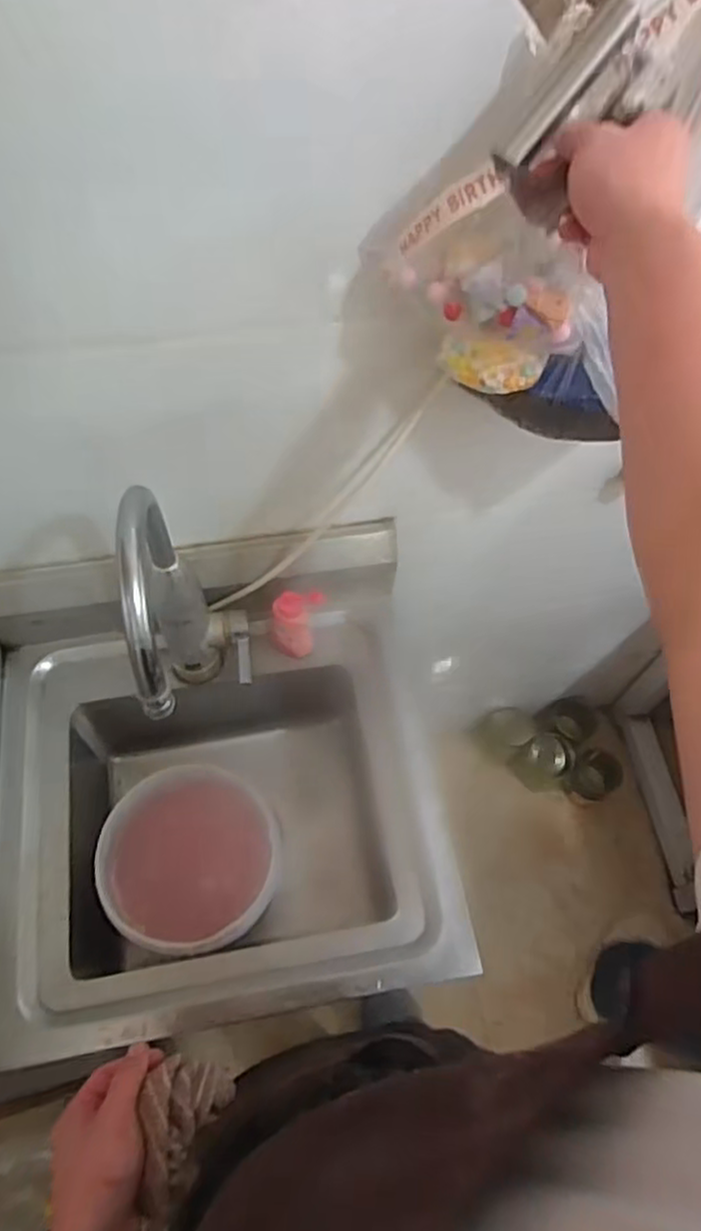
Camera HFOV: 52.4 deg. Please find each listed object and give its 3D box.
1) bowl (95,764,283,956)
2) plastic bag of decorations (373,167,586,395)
[{"bbox_3d":[-0.186,0.287,0.842,0.201,0.072,0.197,1,62,-1],"label":"bowl"},{"bbox_3d":[0.097,-0.243,0.552,0.161,0.169,0.061,13,62,5],"label":"plastic bag of decorations"}]

